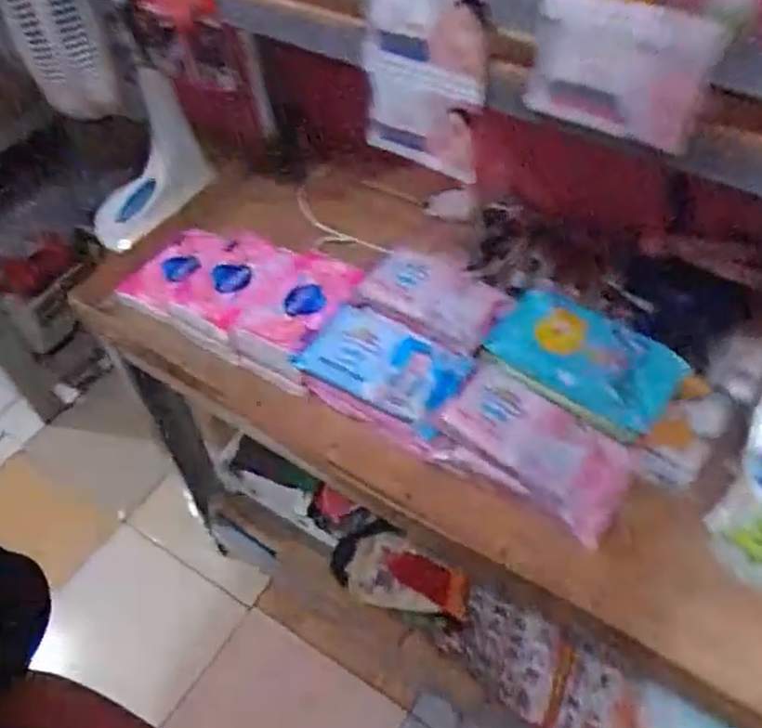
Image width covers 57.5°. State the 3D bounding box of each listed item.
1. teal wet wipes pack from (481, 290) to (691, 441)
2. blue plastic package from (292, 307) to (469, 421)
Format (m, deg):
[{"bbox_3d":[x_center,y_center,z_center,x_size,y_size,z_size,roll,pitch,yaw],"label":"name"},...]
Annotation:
[{"bbox_3d":[0.213,-0.006,0.743,0.189,0.035,0.108,33,75,28],"label":"teal wet wipes pack"},{"bbox_3d":[0.004,-0.004,0.786,0.183,0.034,0.100,25,58,23],"label":"blue plastic package"}]

